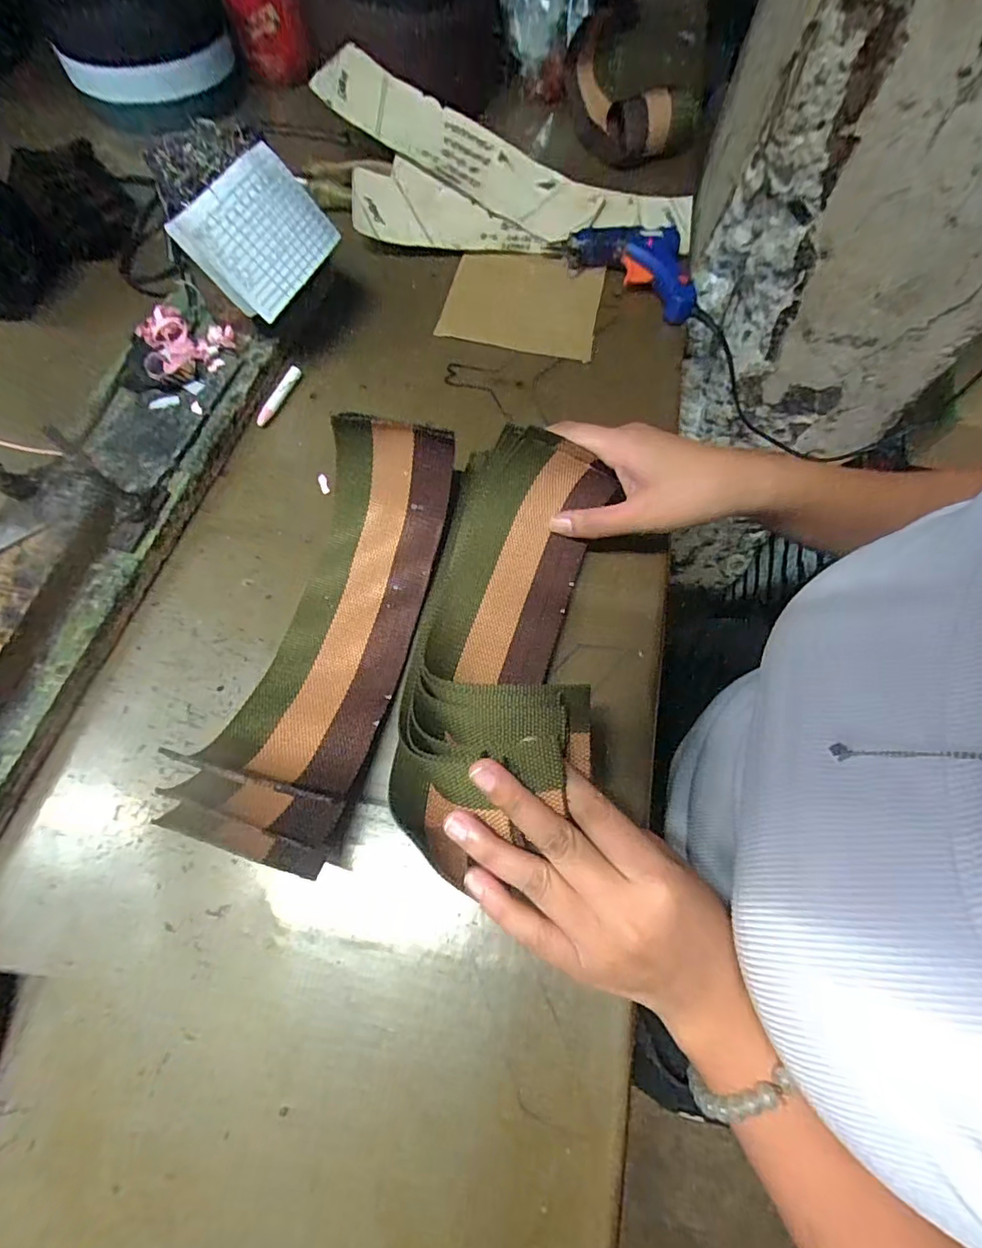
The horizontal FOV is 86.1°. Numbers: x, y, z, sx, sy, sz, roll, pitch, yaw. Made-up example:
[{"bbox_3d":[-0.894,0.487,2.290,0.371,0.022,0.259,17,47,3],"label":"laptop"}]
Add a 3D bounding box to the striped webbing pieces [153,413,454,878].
[{"bbox_3d":[-0.093,-0.009,0.311,0.096,0.063,0.267,15,67,4],"label":"striped webbing pieces"}]

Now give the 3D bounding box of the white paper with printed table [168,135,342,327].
[{"bbox_3d":[-0.155,-0.265,0.357,0.069,0.013,0.096,43,70,-34],"label":"white paper with printed table"}]

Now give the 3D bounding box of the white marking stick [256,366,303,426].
[{"bbox_3d":[-0.165,-0.177,0.409,0.010,0.011,0.058,22,67,7],"label":"white marking stick"}]

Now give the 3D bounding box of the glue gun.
[{"bbox_3d":[0.139,-0.324,0.474,0.122,0.032,0.075,37,70,12],"label":"glue gun"}]

